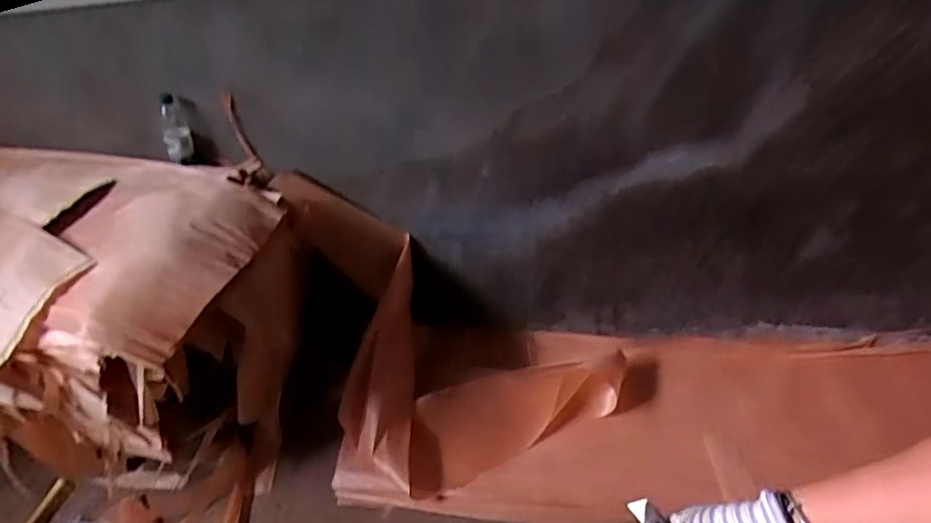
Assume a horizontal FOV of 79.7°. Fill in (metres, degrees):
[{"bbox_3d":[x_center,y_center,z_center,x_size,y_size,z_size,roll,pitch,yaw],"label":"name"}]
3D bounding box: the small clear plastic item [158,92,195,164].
[{"bbox_3d":[-0.700,-0.317,1.343,0.071,0.153,0.063,-24,39,-22],"label":"small clear plastic item"}]

